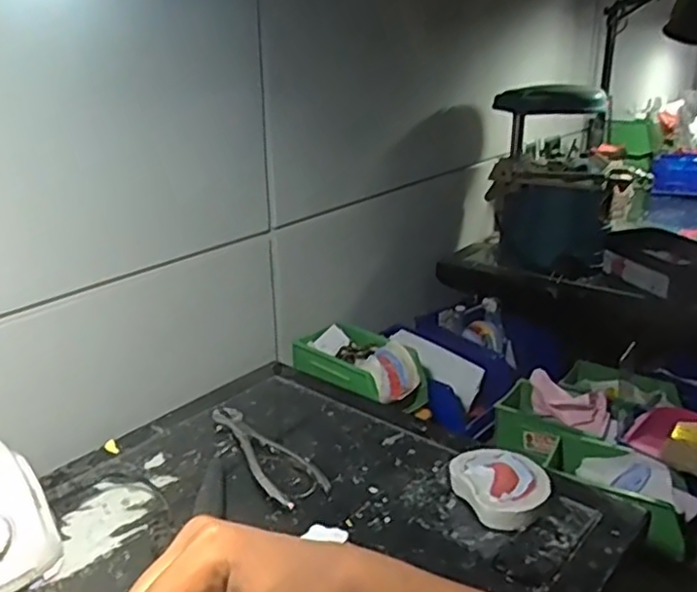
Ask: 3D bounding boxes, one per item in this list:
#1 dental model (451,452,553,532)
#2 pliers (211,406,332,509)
[{"bbox_3d":[0.139,0.180,0.634,0.088,0.034,0.078,8,23,18],"label":"dental model"},{"bbox_3d":[-0.098,0.163,0.716,0.056,0.010,0.199,-17,28,-36],"label":"pliers"}]

